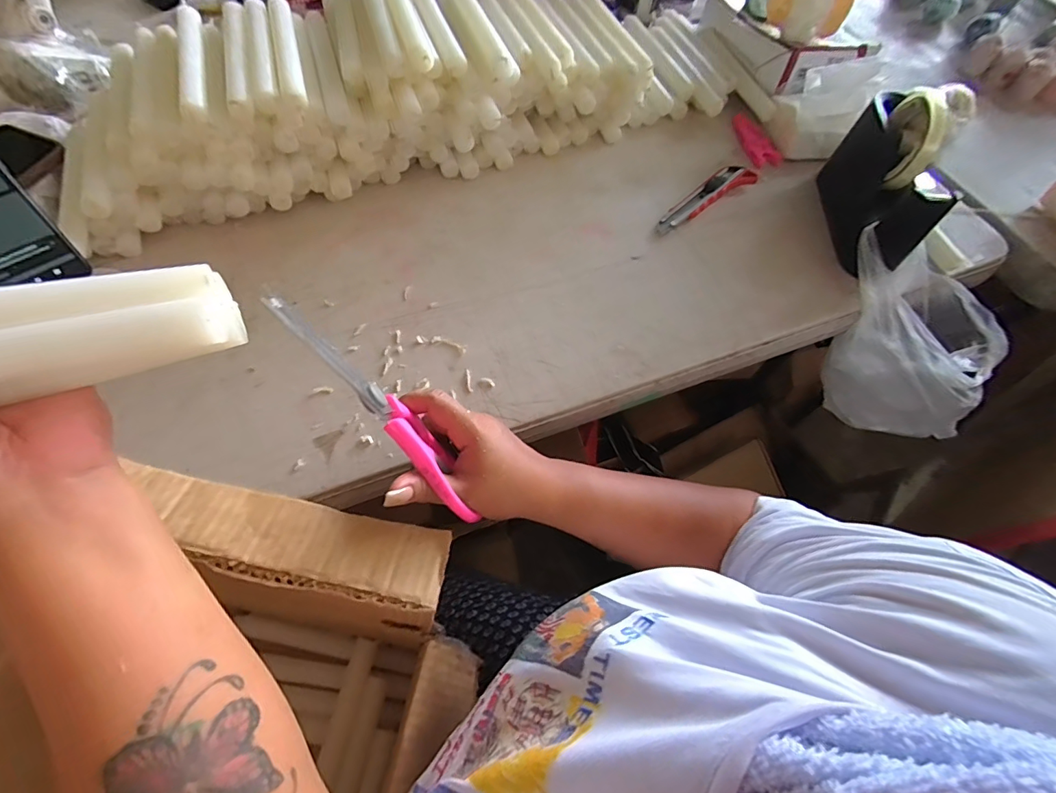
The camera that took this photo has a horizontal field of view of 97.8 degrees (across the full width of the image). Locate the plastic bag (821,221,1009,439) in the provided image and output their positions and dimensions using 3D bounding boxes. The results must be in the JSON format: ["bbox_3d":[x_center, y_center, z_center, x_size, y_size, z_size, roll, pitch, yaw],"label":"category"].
[{"bbox_3d":[0.426,-0.064,0.522,0.190,0.151,0.127,23,64,10],"label":"plastic bag"}]

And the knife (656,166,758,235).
[{"bbox_3d":[0.217,-0.248,0.560,0.168,0.014,0.037,-33,68,-19],"label":"knife"}]

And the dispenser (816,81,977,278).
[{"bbox_3d":[0.383,-0.240,0.486,0.053,0.128,0.177,6,61,-1],"label":"dispenser"}]

